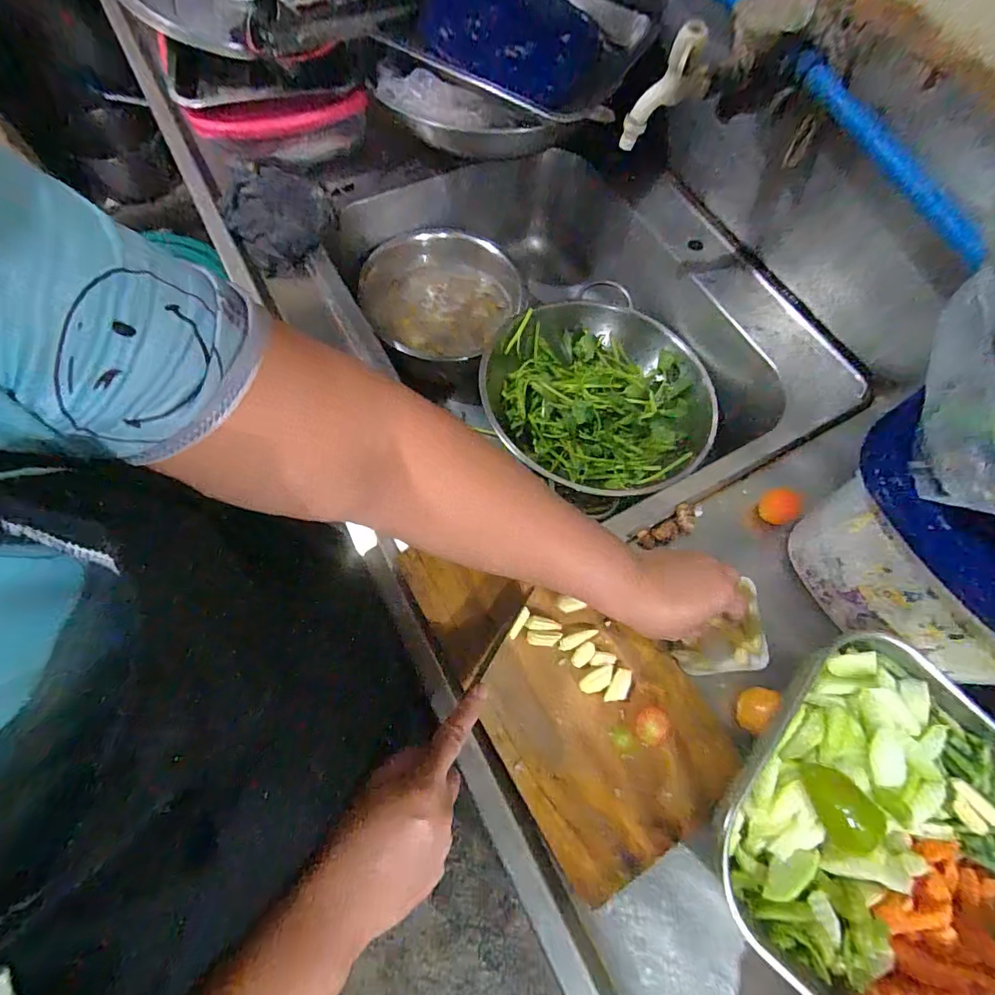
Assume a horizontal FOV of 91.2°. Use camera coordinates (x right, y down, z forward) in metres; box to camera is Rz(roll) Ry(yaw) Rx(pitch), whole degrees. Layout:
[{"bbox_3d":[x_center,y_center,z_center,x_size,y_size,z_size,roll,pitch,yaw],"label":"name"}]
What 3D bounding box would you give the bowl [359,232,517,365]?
[{"bbox_3d":[-0.095,-0.319,0.778,0.230,0.065,0.221,1,68,-2],"label":"bowl"}]

